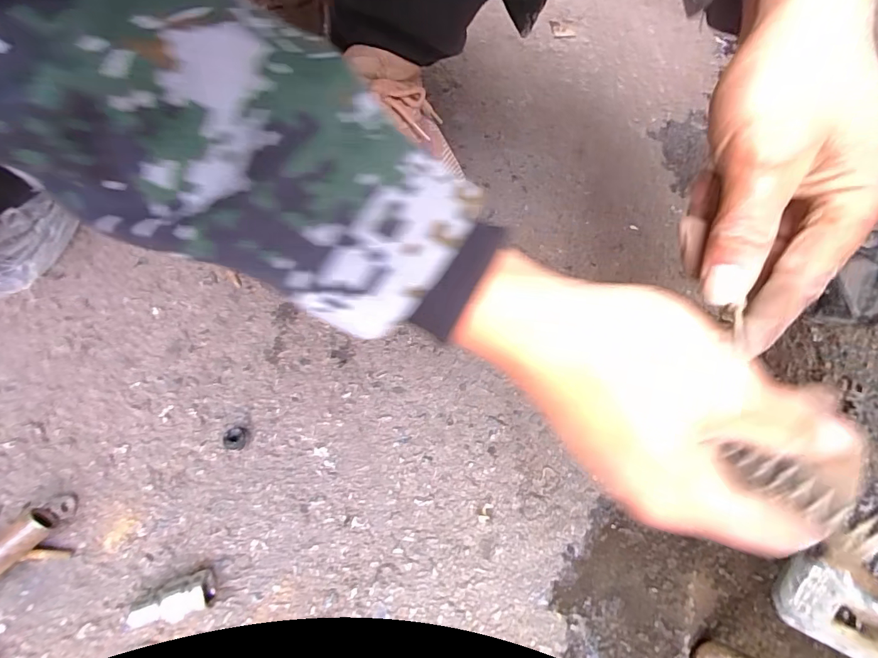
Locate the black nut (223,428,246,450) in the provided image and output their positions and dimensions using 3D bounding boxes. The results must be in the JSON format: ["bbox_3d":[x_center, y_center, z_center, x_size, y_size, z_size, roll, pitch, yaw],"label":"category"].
[{"bbox_3d":[-0.138,0.076,0.295,0.015,0.011,0.014,2,60,-3],"label":"black nut"}]

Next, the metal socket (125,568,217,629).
[{"bbox_3d":[-0.149,0.153,0.243,0.039,0.020,0.021,-13,62,-11],"label":"metal socket"}]

